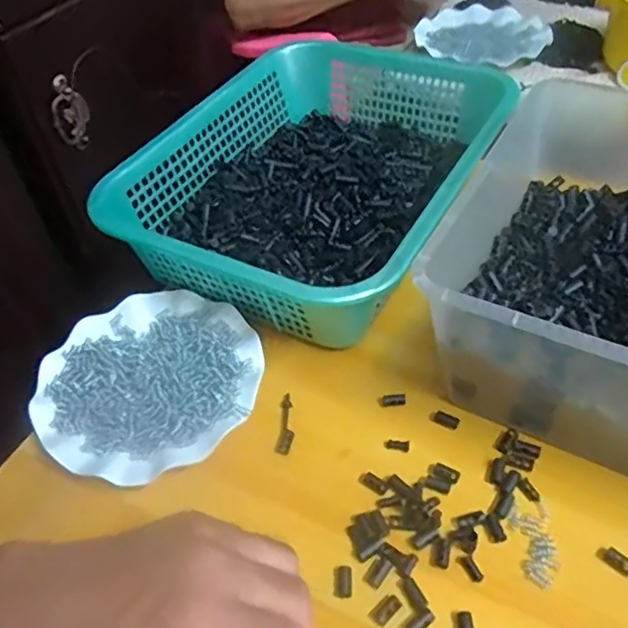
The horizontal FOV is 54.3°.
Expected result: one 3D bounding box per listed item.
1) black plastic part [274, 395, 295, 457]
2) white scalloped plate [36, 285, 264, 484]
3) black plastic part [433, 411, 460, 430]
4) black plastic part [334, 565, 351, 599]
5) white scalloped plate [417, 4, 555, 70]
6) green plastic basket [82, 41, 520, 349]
[{"bbox_3d":[-0.021,0.087,0.488,0.014,0.004,0.054,1,47,6],"label":"black plastic part"},{"bbox_3d":[-0.136,0.056,0.512,0.180,0.026,0.174,-3,47,3],"label":"white scalloped plate"},{"bbox_3d":[0.104,0.082,0.478,0.019,0.004,0.011,19,51,21],"label":"black plastic part"},{"bbox_3d":[0.019,0.174,0.400,0.011,0.004,0.021,-1,47,4],"label":"black plastic part"},{"bbox_3d":[0.249,-0.410,0.902,0.184,0.016,0.182,-3,47,3],"label":"white scalloped plate"},{"bbox_3d":[0.010,-0.150,0.629,0.297,0.085,0.394,18,51,21],"label":"green plastic basket"}]

